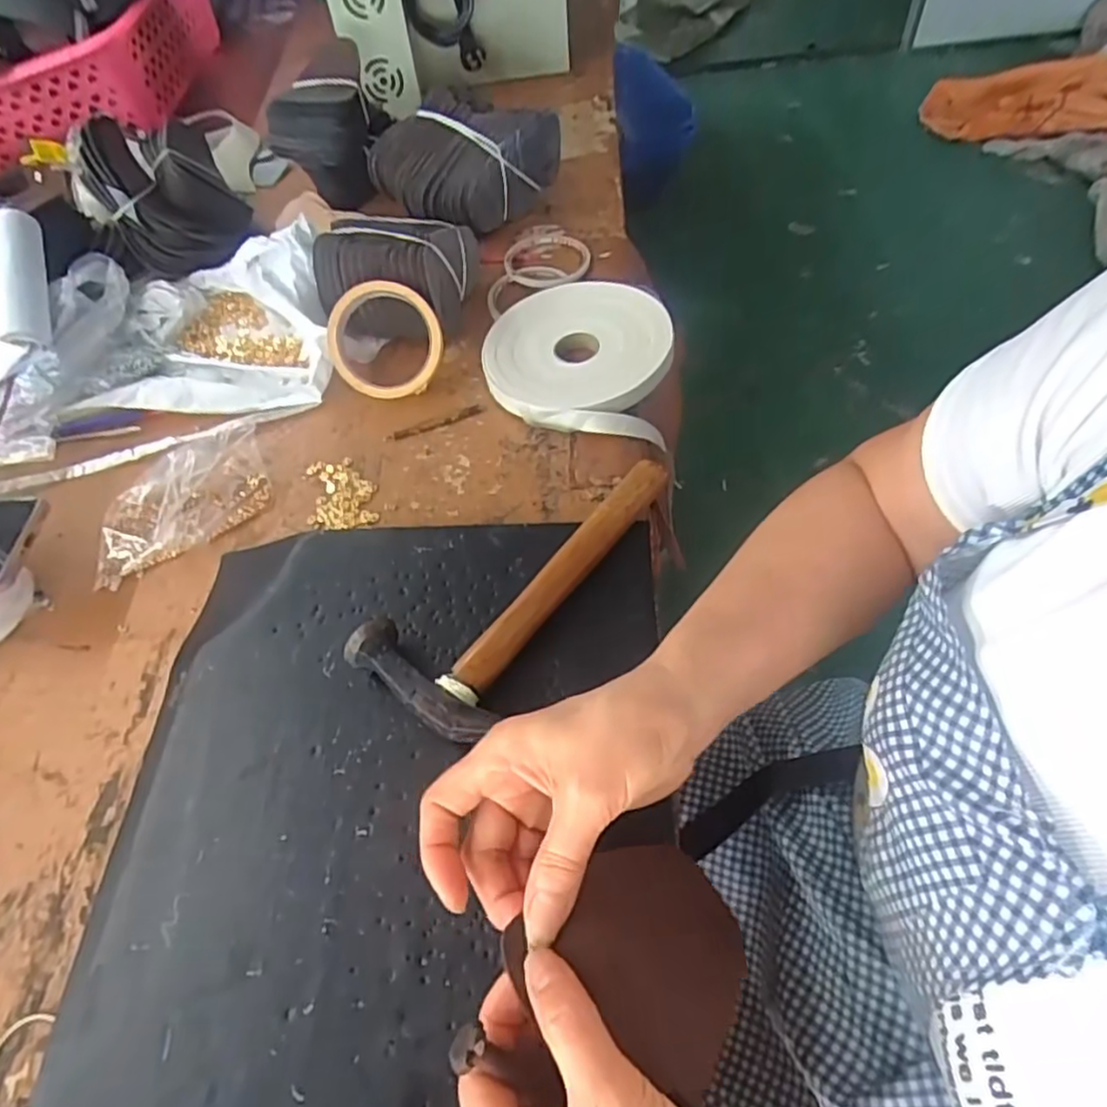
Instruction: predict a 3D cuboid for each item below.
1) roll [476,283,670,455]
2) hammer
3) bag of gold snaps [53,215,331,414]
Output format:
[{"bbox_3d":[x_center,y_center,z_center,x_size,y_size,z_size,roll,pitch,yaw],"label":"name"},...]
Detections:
[{"bbox_3d":[0.021,-0.174,0.596,0.155,0.038,0.172,4,56,7],"label":"roll"},{"bbox_3d":[-0.020,0.009,0.455,0.095,0.033,0.231,29,62,21],"label":"hammer"},{"bbox_3d":[-0.315,-0.219,0.626,0.237,0.077,0.187,-2,56,3],"label":"bag of gold snaps"}]

